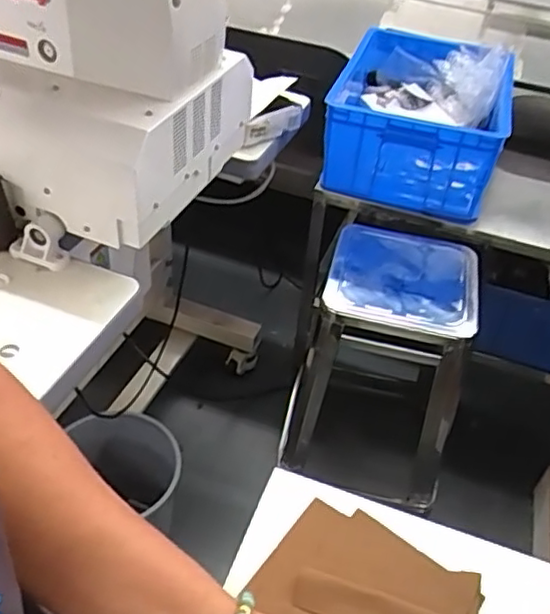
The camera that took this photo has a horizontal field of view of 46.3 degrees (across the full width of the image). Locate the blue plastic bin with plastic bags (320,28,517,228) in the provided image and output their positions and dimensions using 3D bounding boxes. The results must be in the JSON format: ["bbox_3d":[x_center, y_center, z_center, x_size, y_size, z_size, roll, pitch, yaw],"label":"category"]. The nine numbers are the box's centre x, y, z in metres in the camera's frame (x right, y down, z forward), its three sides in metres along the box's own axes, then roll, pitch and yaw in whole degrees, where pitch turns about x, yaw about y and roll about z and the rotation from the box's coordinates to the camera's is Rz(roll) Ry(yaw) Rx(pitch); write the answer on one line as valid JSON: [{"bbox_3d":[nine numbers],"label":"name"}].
[{"bbox_3d":[0.335,-0.453,1.529,0.406,0.216,0.549,14,43,10],"label":"blue plastic bin with plastic bags"}]

